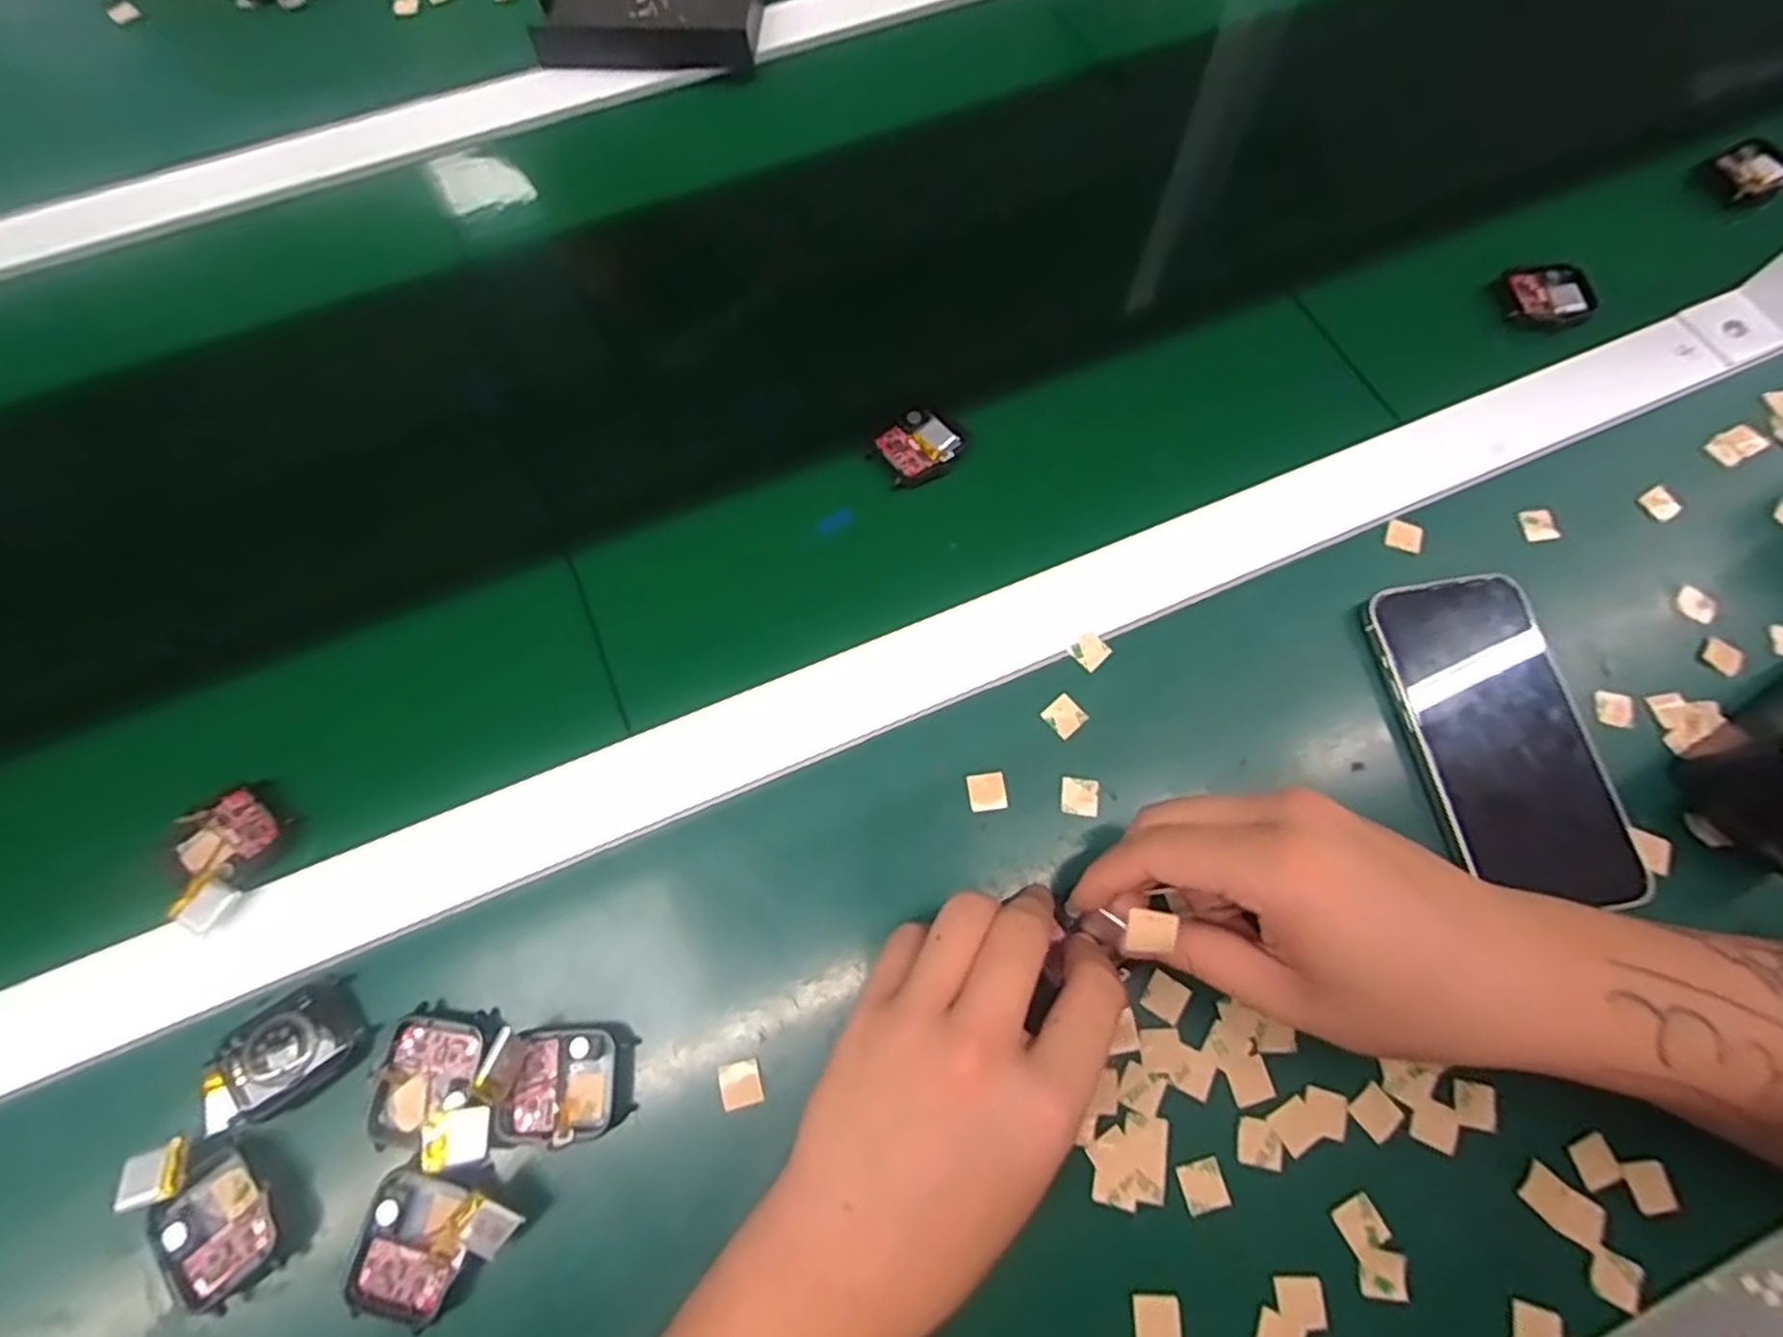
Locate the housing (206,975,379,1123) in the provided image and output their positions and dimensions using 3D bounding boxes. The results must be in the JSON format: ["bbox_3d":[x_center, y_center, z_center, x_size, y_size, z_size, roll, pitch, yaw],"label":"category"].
[{"bbox_3d":[-0.222,0.141,0.284,0.045,0.016,0.034,-36,75,-13],"label":"housing"}]

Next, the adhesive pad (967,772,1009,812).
[{"bbox_3d":[0.041,0.052,0.325,0.016,0.004,0.016,-8,71,-4],"label":"adhesive pad"}]

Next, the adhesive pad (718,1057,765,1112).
[{"bbox_3d":[-0.057,0.156,0.288,0.015,0.004,0.015,-14,71,-6],"label":"adhesive pad"}]

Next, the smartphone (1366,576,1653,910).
[{"bbox_3d":[0.263,0.029,0.329,0.073,0.010,0.141,-9,71,-4],"label":"smartphone"}]

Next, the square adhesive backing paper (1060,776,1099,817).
[{"bbox_3d":[0.080,0.054,0.325,0.015,0.004,0.016,9,70,2],"label":"square adhesive backing paper"}]

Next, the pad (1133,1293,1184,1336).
[{"bbox_3d":[0.093,0.228,0.266,0.016,0.004,0.016,0,70,-1],"label":"pad"}]

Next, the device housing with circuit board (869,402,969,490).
[{"bbox_3d":[0.016,-0.112,0.383,0.045,0.007,0.038,-35,75,-12],"label":"device housing with circuit board"}]

